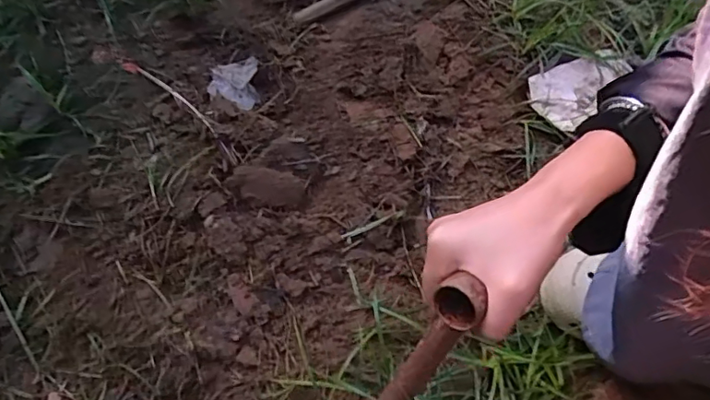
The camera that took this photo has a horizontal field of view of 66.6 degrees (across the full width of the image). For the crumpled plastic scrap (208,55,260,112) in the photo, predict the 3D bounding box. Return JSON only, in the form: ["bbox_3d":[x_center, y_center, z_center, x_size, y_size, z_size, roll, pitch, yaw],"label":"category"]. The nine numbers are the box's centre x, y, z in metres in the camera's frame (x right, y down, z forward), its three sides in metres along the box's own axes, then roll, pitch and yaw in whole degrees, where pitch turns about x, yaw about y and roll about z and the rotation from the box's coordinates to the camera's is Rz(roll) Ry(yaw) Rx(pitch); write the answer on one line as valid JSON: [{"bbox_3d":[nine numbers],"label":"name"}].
[{"bbox_3d":[-0.139,-0.141,0.631,0.048,0.026,0.081,7,59,1],"label":"crumpled plastic scrap"}]

